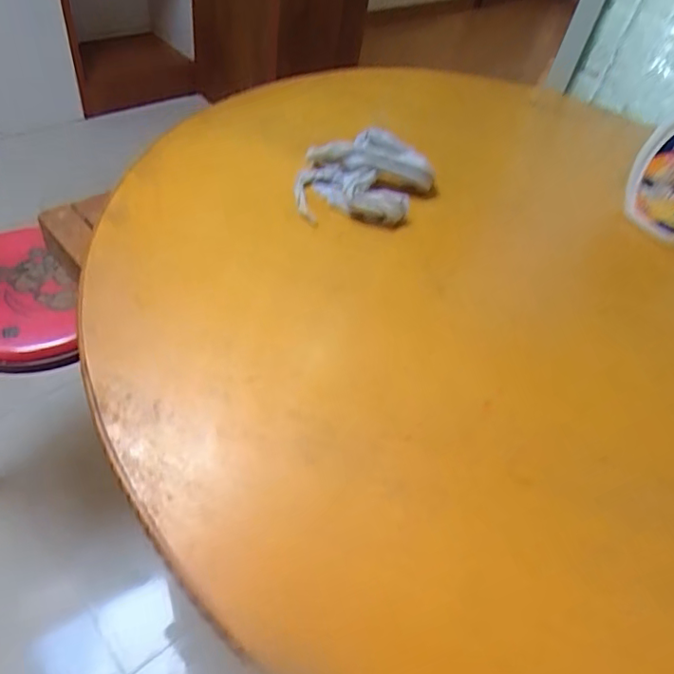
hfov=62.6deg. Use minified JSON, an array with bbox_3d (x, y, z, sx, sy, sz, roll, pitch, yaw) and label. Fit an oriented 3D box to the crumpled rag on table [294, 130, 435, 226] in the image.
[{"bbox_3d":[0.025,-0.168,0.550,0.136,0.025,0.138,-5,50,-10],"label":"crumpled rag on table"}]

